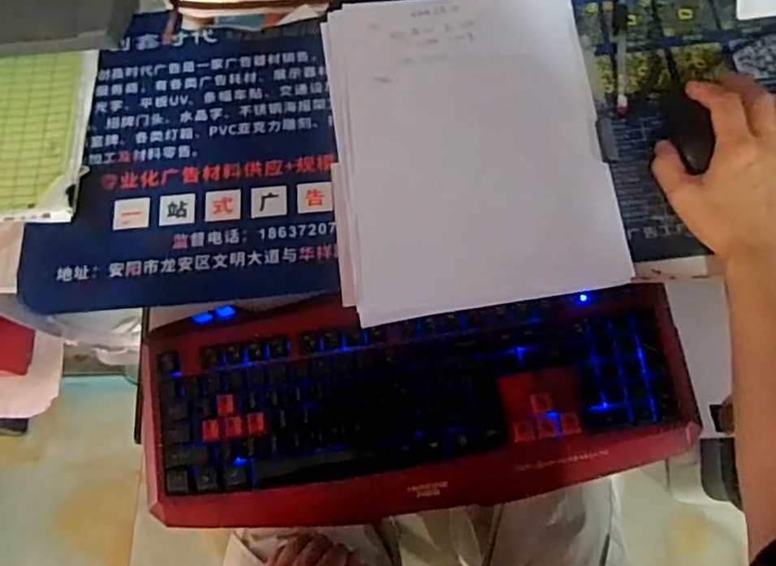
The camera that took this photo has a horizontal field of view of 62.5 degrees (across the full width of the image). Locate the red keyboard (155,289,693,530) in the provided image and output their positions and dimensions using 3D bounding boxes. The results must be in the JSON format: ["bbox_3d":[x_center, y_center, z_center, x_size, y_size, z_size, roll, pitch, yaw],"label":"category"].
[{"bbox_3d":[0.021,0.099,0.538,0.446,0.035,0.178,-6,72,1],"label":"red keyboard"}]

